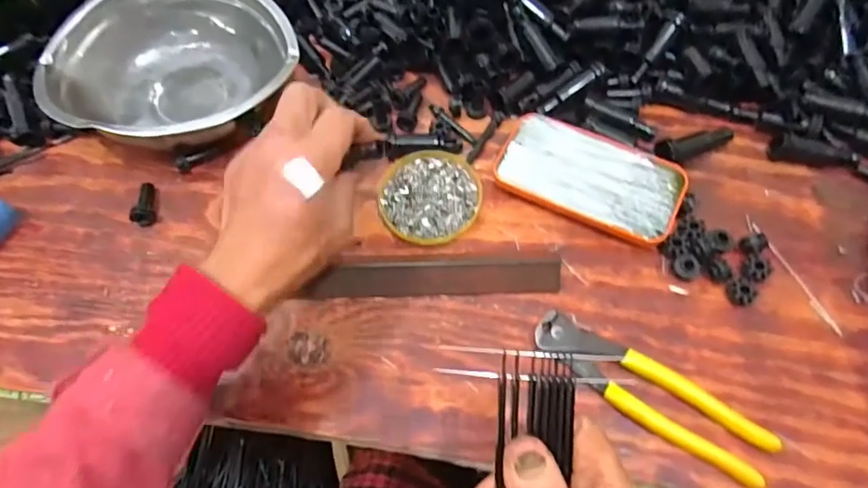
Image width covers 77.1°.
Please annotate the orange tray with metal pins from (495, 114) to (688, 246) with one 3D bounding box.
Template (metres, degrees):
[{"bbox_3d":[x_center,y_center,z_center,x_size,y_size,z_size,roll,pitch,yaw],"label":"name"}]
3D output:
[{"bbox_3d":[0.125,-0.055,0.440,0.141,0.018,0.079,21,66,12],"label":"orange tray with metal pins"}]

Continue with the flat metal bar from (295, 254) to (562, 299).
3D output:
[{"bbox_3d":[0.000,0.025,0.416,0.190,0.011,0.026,-2,63,1],"label":"flat metal bar"}]

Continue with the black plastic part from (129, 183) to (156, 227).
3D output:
[{"bbox_3d":[-0.243,-0.037,0.459,0.015,0.017,0.044,-10,56,-1],"label":"black plastic part"}]

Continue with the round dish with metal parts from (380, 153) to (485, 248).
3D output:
[{"bbox_3d":[-0.003,-0.041,0.453,0.081,0.010,0.086,-1,63,2],"label":"round dish with metal parts"}]

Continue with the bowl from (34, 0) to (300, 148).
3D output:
[{"bbox_3d":[-0.236,-0.155,0.491,0.204,0.080,0.184,-36,68,-14],"label":"bowl"}]

